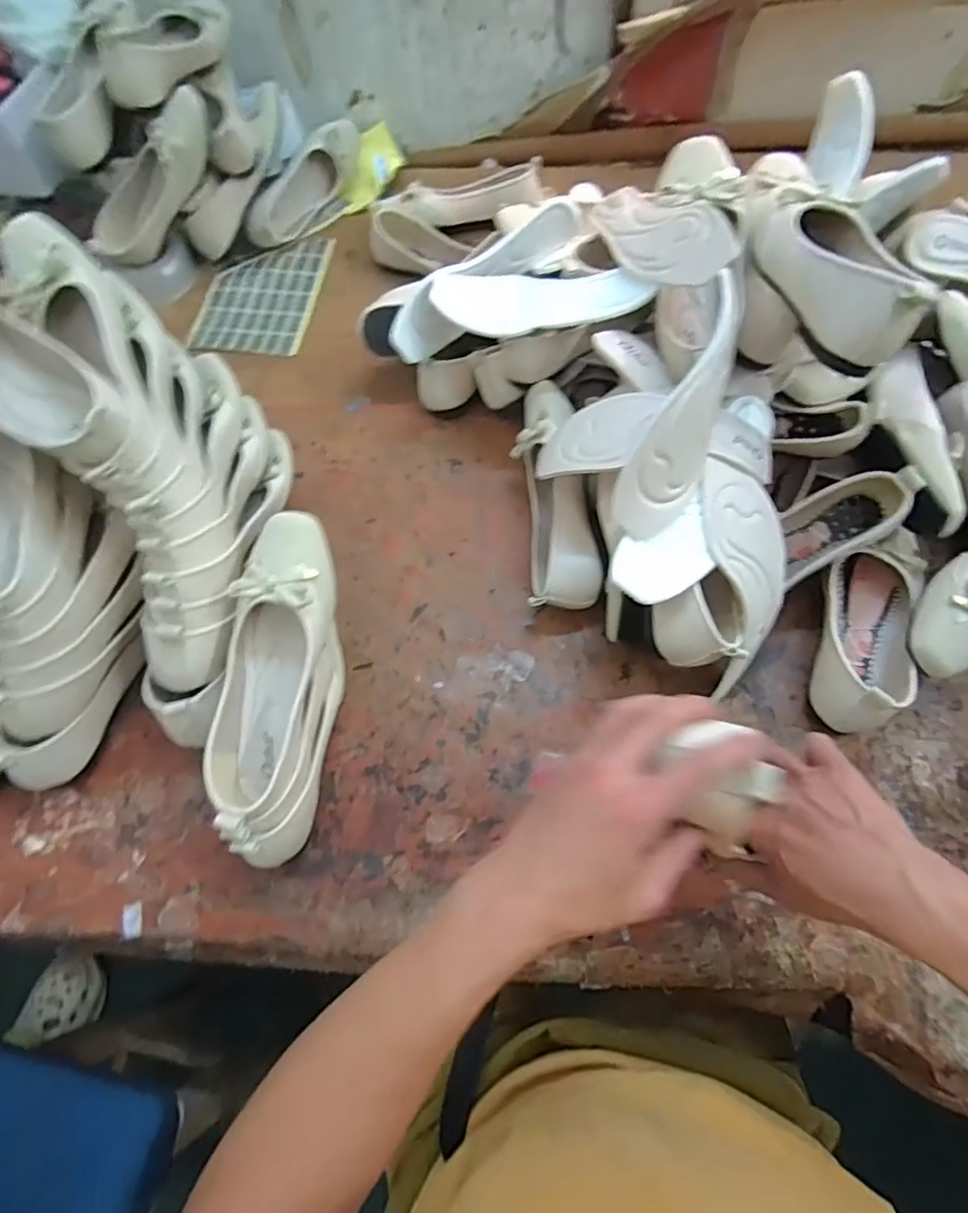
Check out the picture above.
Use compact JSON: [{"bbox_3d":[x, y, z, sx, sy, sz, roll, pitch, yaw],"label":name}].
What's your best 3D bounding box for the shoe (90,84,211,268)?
[{"bbox_3d":[-0.448,-0.582,0.799,0.245,0.073,0.079,-33,61,30],"label":"shoe"}]

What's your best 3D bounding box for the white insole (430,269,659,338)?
[{"bbox_3d":[0.054,-0.316,0.594,0.224,0.049,0.071,11,65,7],"label":"white insole"}]

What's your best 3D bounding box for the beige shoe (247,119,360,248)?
[{"bbox_3d":[-0.281,-0.669,0.917,0.053,0.072,0.255,28,68,15],"label":"beige shoe"}]

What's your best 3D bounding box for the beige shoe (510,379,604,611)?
[{"bbox_3d":[0.073,-0.118,0.622,0.068,0.104,0.252,-5,64,0],"label":"beige shoe"}]

